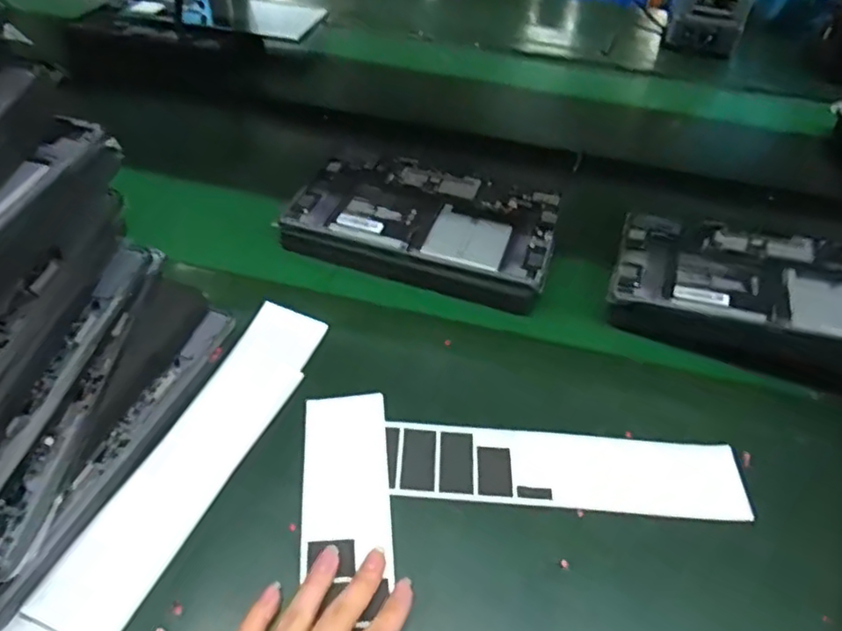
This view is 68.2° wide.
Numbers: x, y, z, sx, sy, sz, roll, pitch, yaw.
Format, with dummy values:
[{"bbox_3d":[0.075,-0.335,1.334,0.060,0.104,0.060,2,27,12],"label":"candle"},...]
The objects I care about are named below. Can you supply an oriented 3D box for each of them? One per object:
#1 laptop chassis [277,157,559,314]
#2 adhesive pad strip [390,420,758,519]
[{"bbox_3d":[0.003,-0.096,0.618,0.252,0.018,0.161,14,47,10],"label":"laptop chassis"},{"bbox_3d":[0.101,0.109,0.441,0.245,0.006,0.061,5,46,1],"label":"adhesive pad strip"}]

